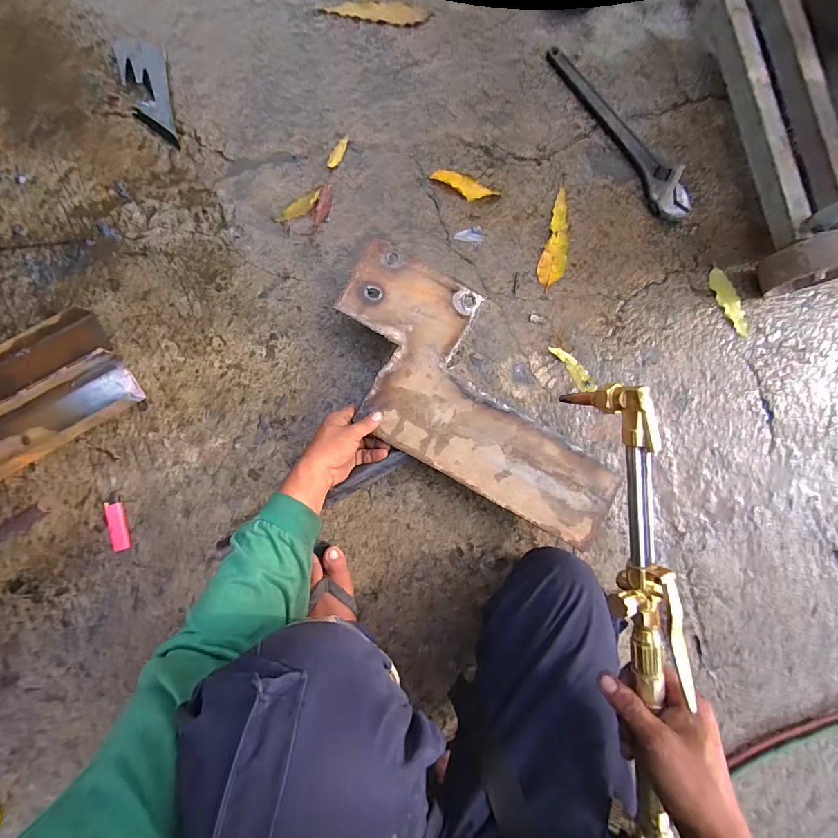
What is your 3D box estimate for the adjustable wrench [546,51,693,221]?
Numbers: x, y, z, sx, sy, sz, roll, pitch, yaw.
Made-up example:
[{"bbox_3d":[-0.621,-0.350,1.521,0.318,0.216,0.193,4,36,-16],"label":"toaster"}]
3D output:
[{"bbox_3d":[0.366,-0.516,0.711,0.080,0.019,0.372,-30,85,-7],"label":"adjustable wrench"}]

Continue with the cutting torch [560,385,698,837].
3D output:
[{"bbox_3d":[0.196,0.187,0.373,0.050,0.086,0.428,-5,92,-4],"label":"cutting torch"}]

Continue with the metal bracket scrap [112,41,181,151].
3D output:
[{"bbox_3d":[-0.438,-0.527,0.643,0.072,0.014,0.184,-13,83,-5],"label":"metal bracket scrap"}]

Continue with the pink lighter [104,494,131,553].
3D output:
[{"bbox_3d":[-0.435,0.150,0.575,0.025,0.013,0.079,-11,83,-5],"label":"pink lighter"}]

